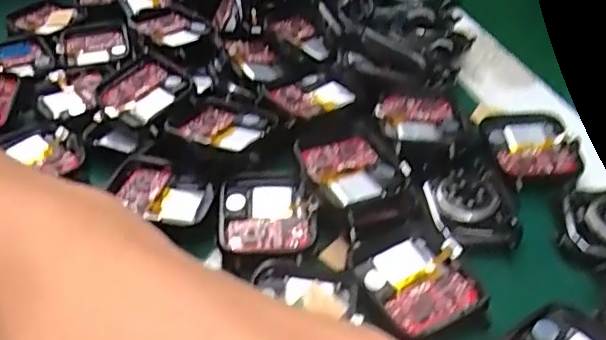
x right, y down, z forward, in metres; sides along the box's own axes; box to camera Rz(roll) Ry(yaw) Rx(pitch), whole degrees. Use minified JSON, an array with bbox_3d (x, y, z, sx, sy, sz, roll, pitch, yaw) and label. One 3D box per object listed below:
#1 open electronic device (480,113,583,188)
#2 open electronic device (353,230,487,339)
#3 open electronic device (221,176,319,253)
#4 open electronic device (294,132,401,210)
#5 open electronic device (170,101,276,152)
[{"bbox_3d":[0.099,-0.010,0.261,0.035,0.008,0.043,-2,40,-5],"label":"open electronic device"},{"bbox_3d":[0.039,0.038,0.207,0.037,0.008,0.039,-14,42,-18],"label":"open electronic device"},{"bbox_3d":[-0.014,0.016,0.230,0.036,0.009,0.036,-2,40,-4],"label":"open electronic device"},{"bbox_3d":[0.018,-0.001,0.238,0.036,0.006,0.038,-15,43,-19],"label":"open electronic device"},{"bbox_3d":[-0.034,-0.019,0.259,0.037,0.005,0.034,22,44,23],"label":"open electronic device"}]

